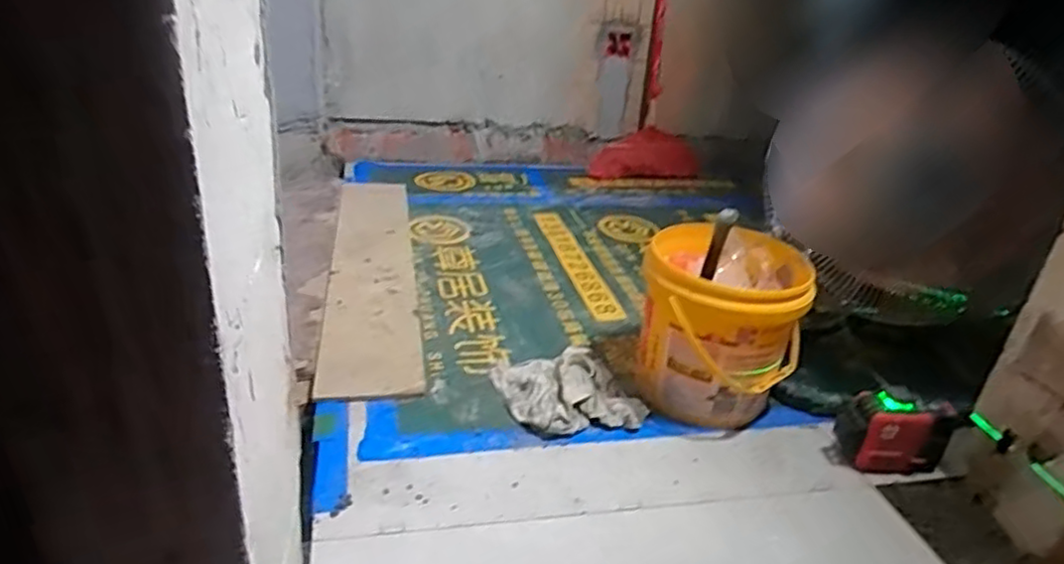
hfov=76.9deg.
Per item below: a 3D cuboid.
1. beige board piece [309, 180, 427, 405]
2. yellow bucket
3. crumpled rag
[{"bbox_3d":[-0.346,-0.043,1.445,0.176,0.019,0.981,-2,29,-13],"label":"beige board piece"},{"bbox_3d":[0.299,0.068,1.078,0.237,0.270,0.237,5,27,-2],"label":"yellow bucket"},{"bbox_3d":[0.051,0.166,1.075,0.195,0.043,0.208,-6,29,-23],"label":"crumpled rag"}]

